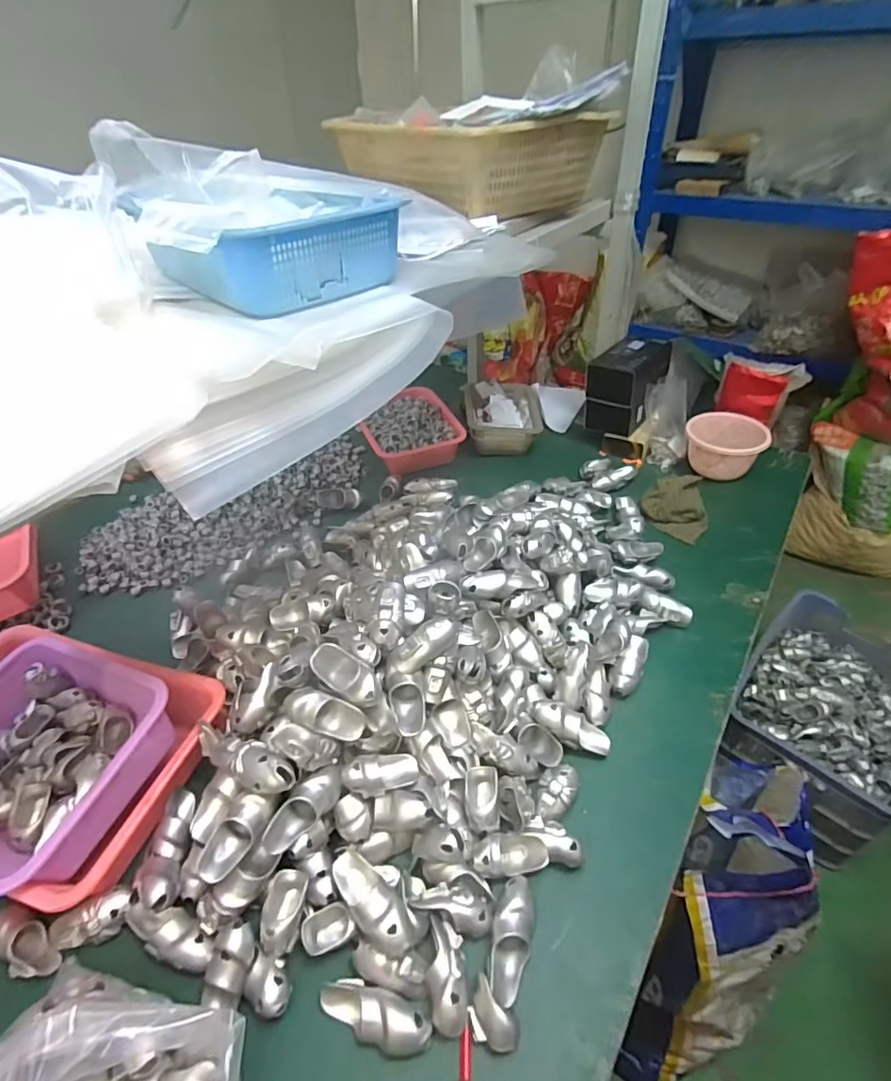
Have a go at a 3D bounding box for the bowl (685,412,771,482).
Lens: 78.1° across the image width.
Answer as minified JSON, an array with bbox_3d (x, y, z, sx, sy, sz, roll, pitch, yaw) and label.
[{"bbox_3d":[0.546,-0.191,1.079,0.143,0.084,0.126,25,48,27],"label":"bowl"}]

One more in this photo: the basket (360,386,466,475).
[{"bbox_3d":[-0.079,-0.240,1.188,0.187,0.078,0.206,-14,43,-14],"label":"basket"}]

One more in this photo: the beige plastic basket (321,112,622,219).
[{"bbox_3d":[0.032,-0.584,0.840,0.263,0.108,0.333,-29,48,-28],"label":"beige plastic basket"}]

